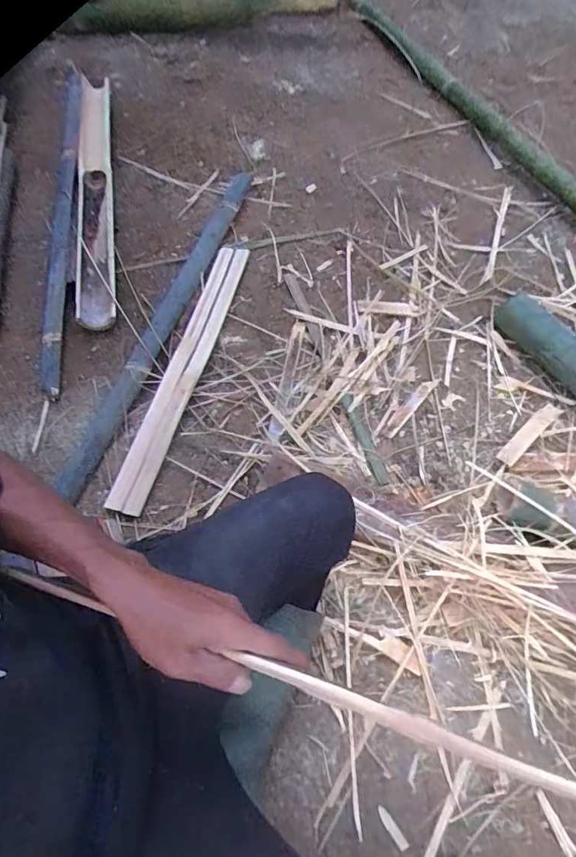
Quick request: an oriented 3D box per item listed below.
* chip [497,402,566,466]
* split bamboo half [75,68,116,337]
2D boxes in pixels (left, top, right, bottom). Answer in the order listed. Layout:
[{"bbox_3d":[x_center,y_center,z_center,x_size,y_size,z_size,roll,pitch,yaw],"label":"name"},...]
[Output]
[{"bbox_3d":[0.452,0.010,0.862,0.170,0.007,0.033,-39,71,-19],"label":"chip"},{"bbox_3d":[-0.469,-0.569,1.106,0.093,0.063,0.813,-10,64,-7],"label":"split bamboo half"}]

